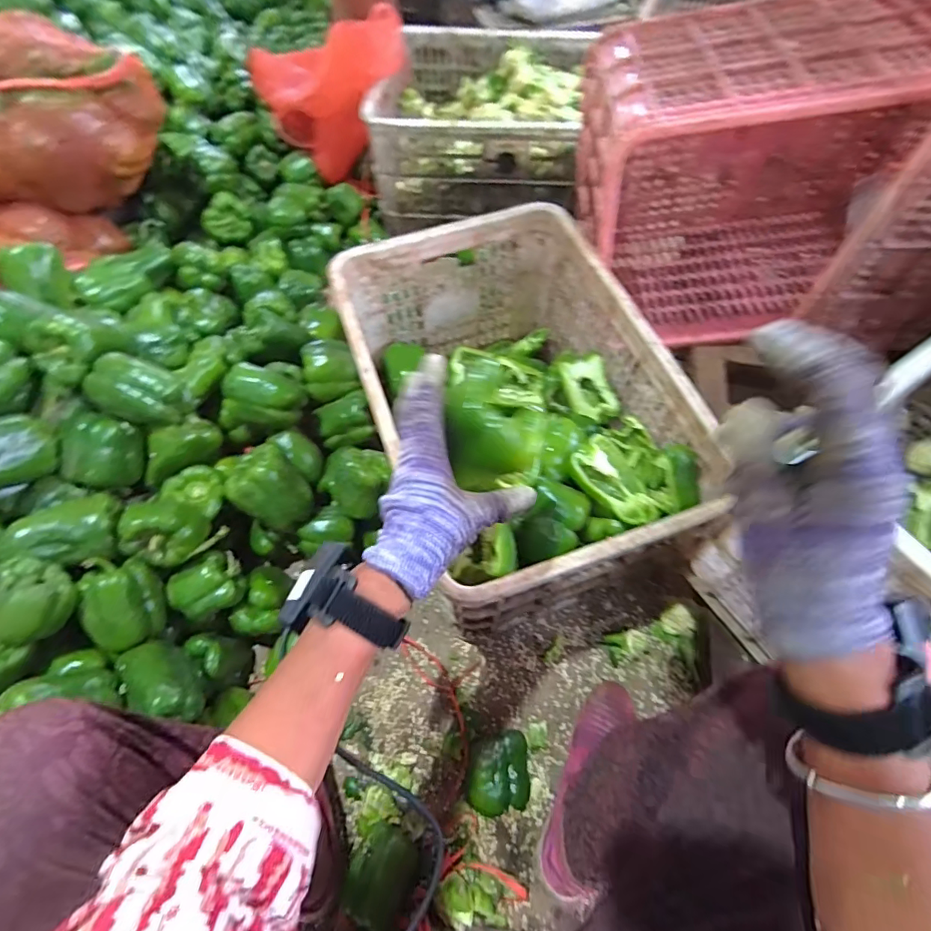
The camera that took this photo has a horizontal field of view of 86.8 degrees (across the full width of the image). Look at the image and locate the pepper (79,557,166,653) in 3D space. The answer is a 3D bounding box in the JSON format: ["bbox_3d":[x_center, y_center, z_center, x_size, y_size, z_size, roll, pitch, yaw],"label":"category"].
[{"bbox_3d":[-0.407,0.162,0.587,0.082,0.055,0.110,-6,97,-19],"label":"pepper"}]

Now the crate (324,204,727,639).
[{"bbox_3d":[0.059,-0.077,0.707,0.345,0.241,0.527,-18,62,-7],"label":"crate"}]

